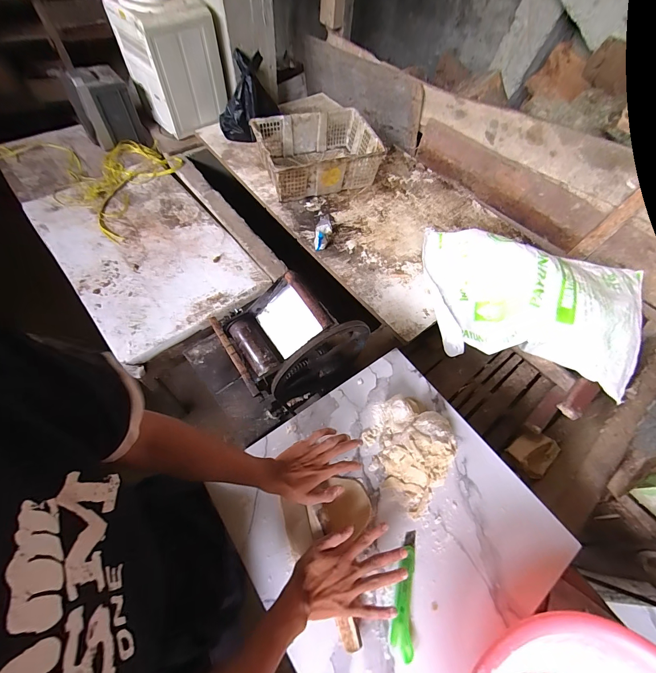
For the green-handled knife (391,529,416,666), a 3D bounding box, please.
[{"bbox_3d":[0.124,0.410,0.512,0.034,0.014,0.165,10,57,5],"label":"green-handled knife"}]

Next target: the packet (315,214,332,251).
[{"bbox_3d":[-0.017,-0.378,1.155,0.057,0.048,0.131,6,57,2],"label":"packet"}]

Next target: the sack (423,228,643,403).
[{"bbox_3d":[0.629,-0.103,0.969,0.672,0.183,0.418,10,57,5],"label":"sack"}]

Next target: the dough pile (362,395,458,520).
[{"bbox_3d":[0.154,0.207,0.607,0.161,0.063,0.192,25,60,14],"label":"dough pile"}]

